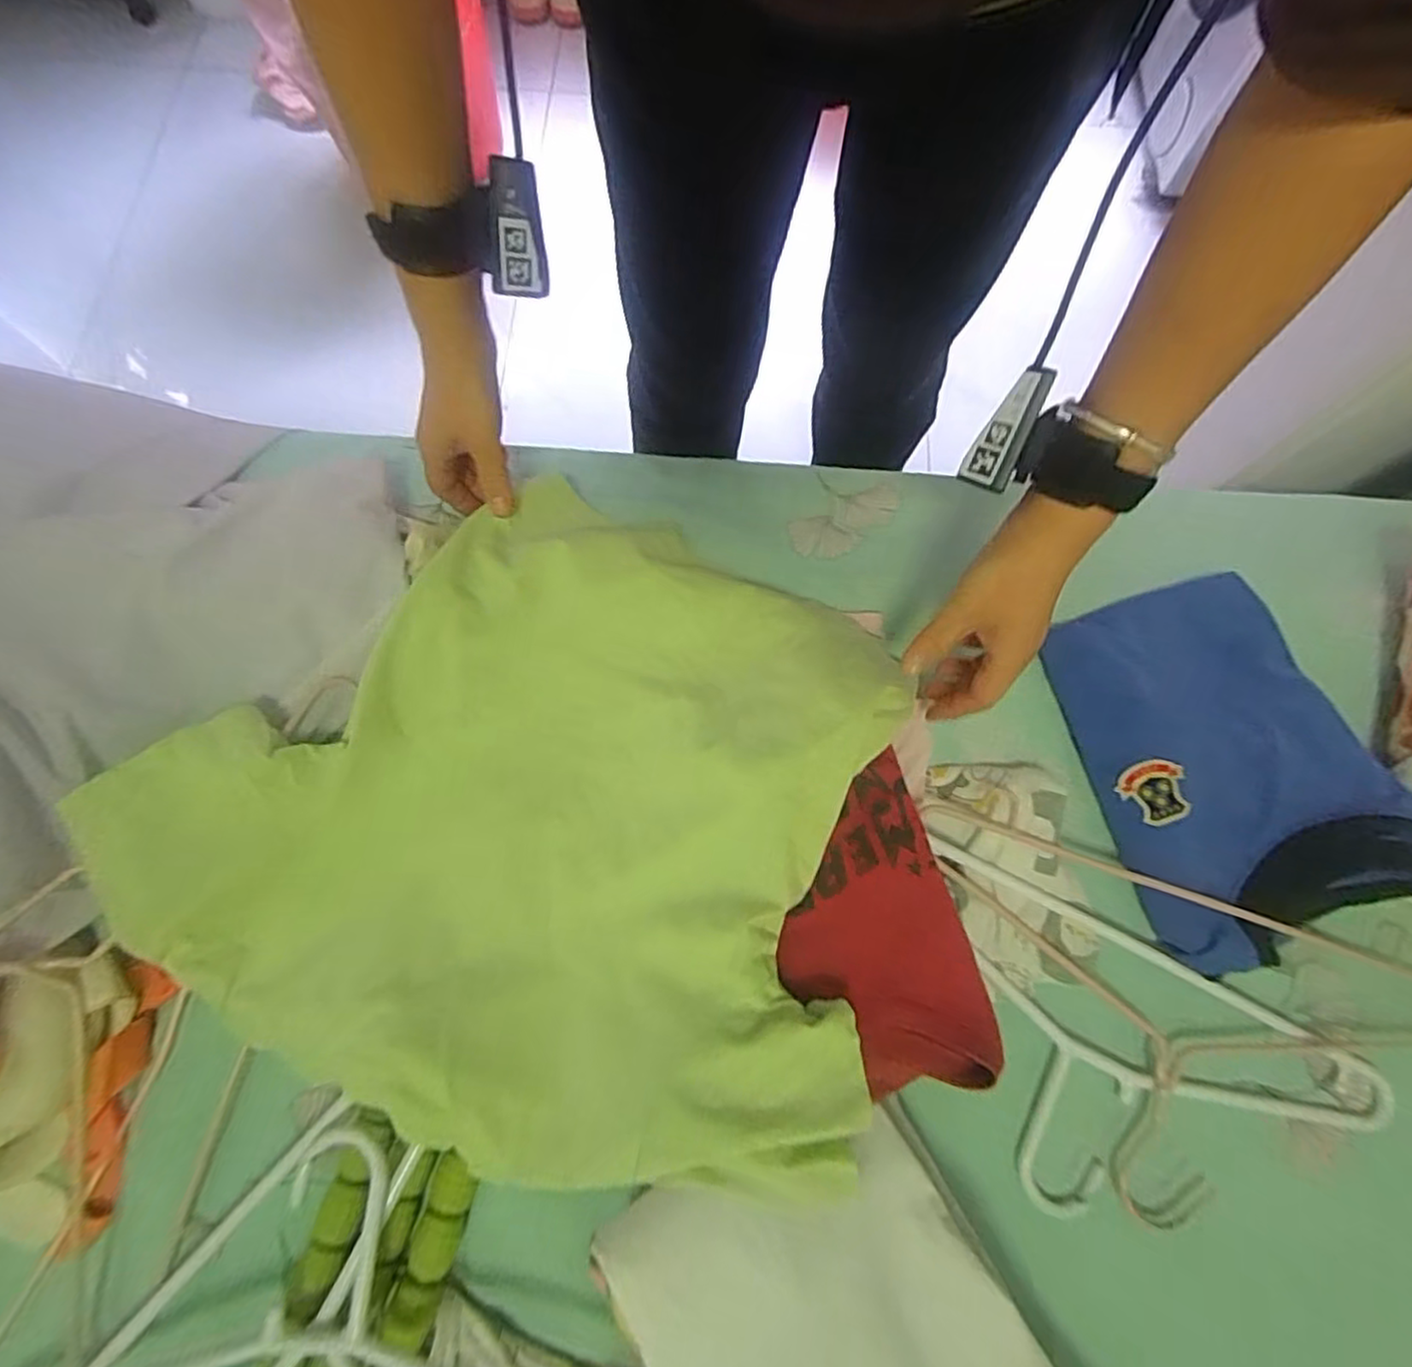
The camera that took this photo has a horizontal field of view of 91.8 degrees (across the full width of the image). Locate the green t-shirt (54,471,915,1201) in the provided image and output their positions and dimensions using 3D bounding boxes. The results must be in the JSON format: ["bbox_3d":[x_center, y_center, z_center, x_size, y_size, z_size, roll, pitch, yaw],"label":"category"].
[{"bbox_3d":[-0.120,0.063,0.456,0.447,0.070,0.416,10,74,2],"label":"green t-shirt"}]

